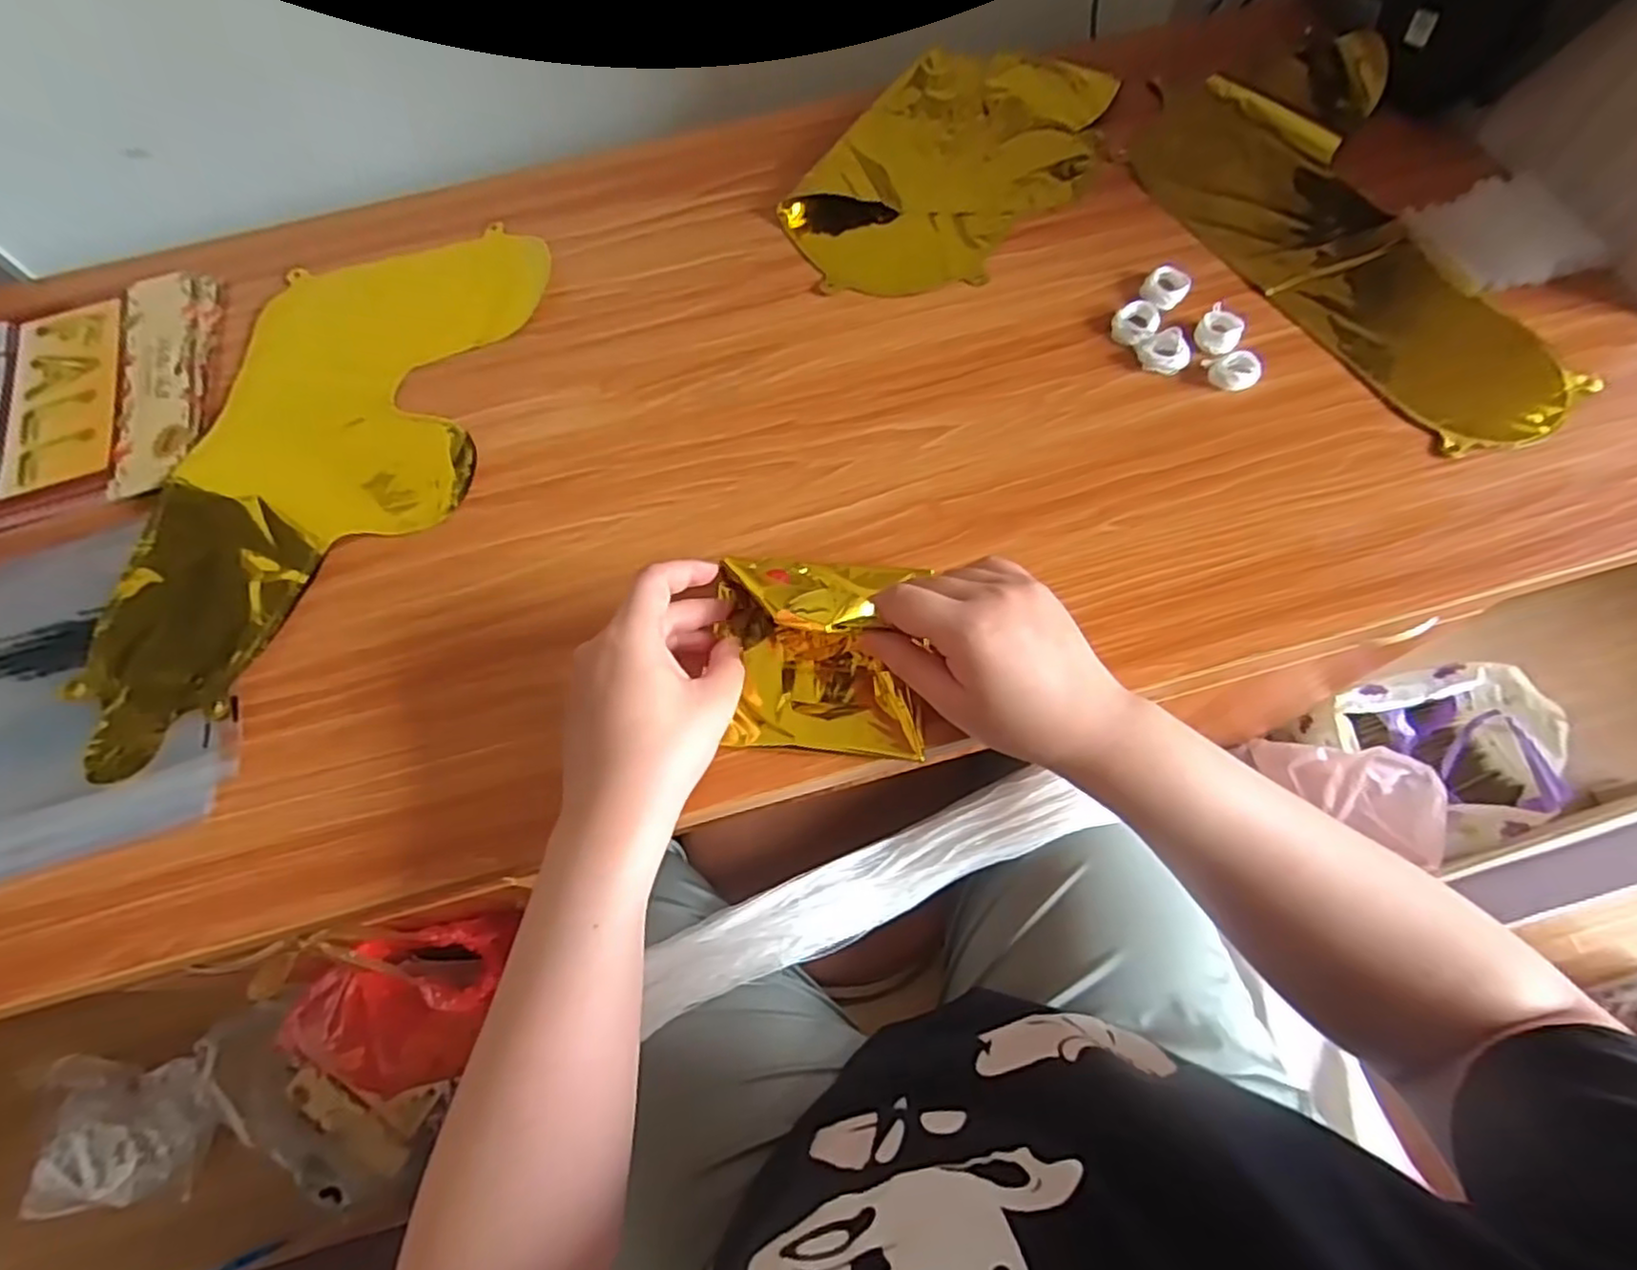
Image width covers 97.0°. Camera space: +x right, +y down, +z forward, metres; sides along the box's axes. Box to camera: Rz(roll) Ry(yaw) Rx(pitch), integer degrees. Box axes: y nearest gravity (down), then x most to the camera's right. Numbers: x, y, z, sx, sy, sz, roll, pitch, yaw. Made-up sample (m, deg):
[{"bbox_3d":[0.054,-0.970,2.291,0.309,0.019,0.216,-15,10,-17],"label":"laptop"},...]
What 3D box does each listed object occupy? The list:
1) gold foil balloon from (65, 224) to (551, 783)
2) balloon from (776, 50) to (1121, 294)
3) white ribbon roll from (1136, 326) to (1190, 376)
[{"bbox_3d":[-0.326,-0.117,0.476,0.193,0.009,0.407,7,68,5],"label":"gold foil balloon"},{"bbox_3d":[0.102,-0.365,0.563,0.168,0.020,0.281,35,73,15],"label":"balloon"},{"bbox_3d":[0.227,-0.187,0.474,0.028,0.010,0.032,-8,68,-1],"label":"white ribbon roll"}]

